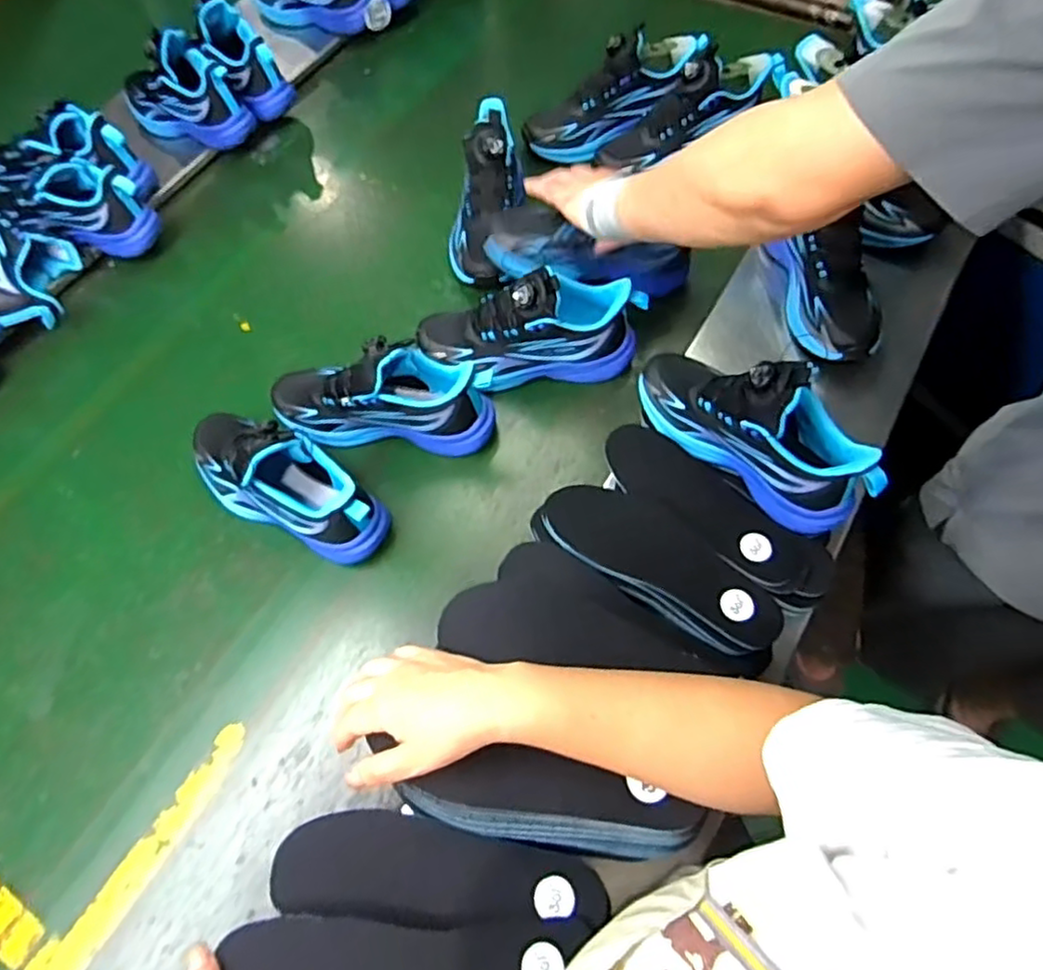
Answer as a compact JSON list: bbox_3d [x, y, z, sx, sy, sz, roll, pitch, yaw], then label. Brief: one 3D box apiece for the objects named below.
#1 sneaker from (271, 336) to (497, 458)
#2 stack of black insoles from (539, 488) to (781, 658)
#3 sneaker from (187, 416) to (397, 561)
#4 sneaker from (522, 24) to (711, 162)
[{"bbox_3d":[-0.159,-0.104,0.757,0.253,0.128,0.098,0,62,3],"label":"sneaker"},{"bbox_3d":[0.125,0.063,0.607,0.220,0.016,0.077,32,70,16],"label":"stack of black insoles"},{"bbox_3d":[-0.256,-0.007,0.708,0.249,0.131,0.088,27,67,16],"label":"sneaker"},{"bbox_3d":[0.128,-0.535,0.932,0.266,0.088,0.094,-31,63,10],"label":"sneaker"}]

